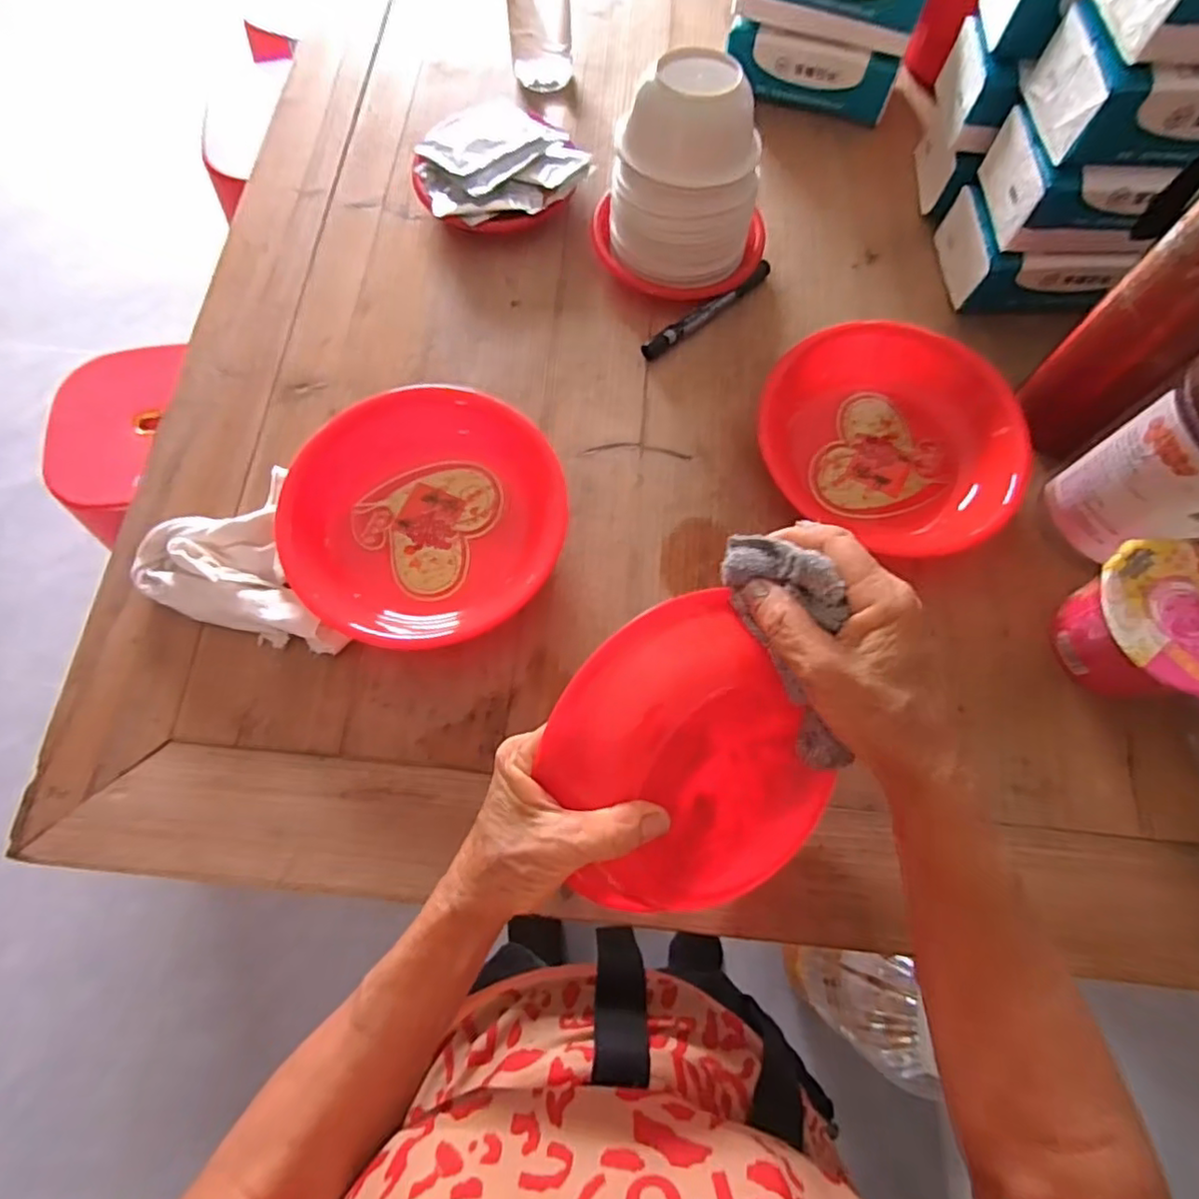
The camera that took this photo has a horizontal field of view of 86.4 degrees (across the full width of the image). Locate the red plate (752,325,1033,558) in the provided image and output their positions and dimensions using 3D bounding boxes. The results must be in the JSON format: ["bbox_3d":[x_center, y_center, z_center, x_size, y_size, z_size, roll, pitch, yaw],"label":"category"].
[{"bbox_3d":[0.213,-0.120,0.469,0.185,0.053,0.156,29,74,10],"label":"red plate"}]

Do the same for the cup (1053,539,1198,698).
[{"bbox_3d":[0.351,0.019,0.412,0.092,0.072,0.092,0,71,0],"label":"cup"}]

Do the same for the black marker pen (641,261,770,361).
[{"bbox_3d":[0.091,-0.240,0.528,0.137,0.014,0.016,-38,75,-12],"label":"black marker pen"}]

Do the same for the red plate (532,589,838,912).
[{"bbox_3d":[0.044,0.092,0.325,0.131,0.033,0.165,-32,110,-9],"label":"red plate"}]

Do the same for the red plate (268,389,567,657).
[{"bbox_3d":[-0.127,-0.061,0.452,0.188,0.053,0.181,0,71,0],"label":"red plate"}]

